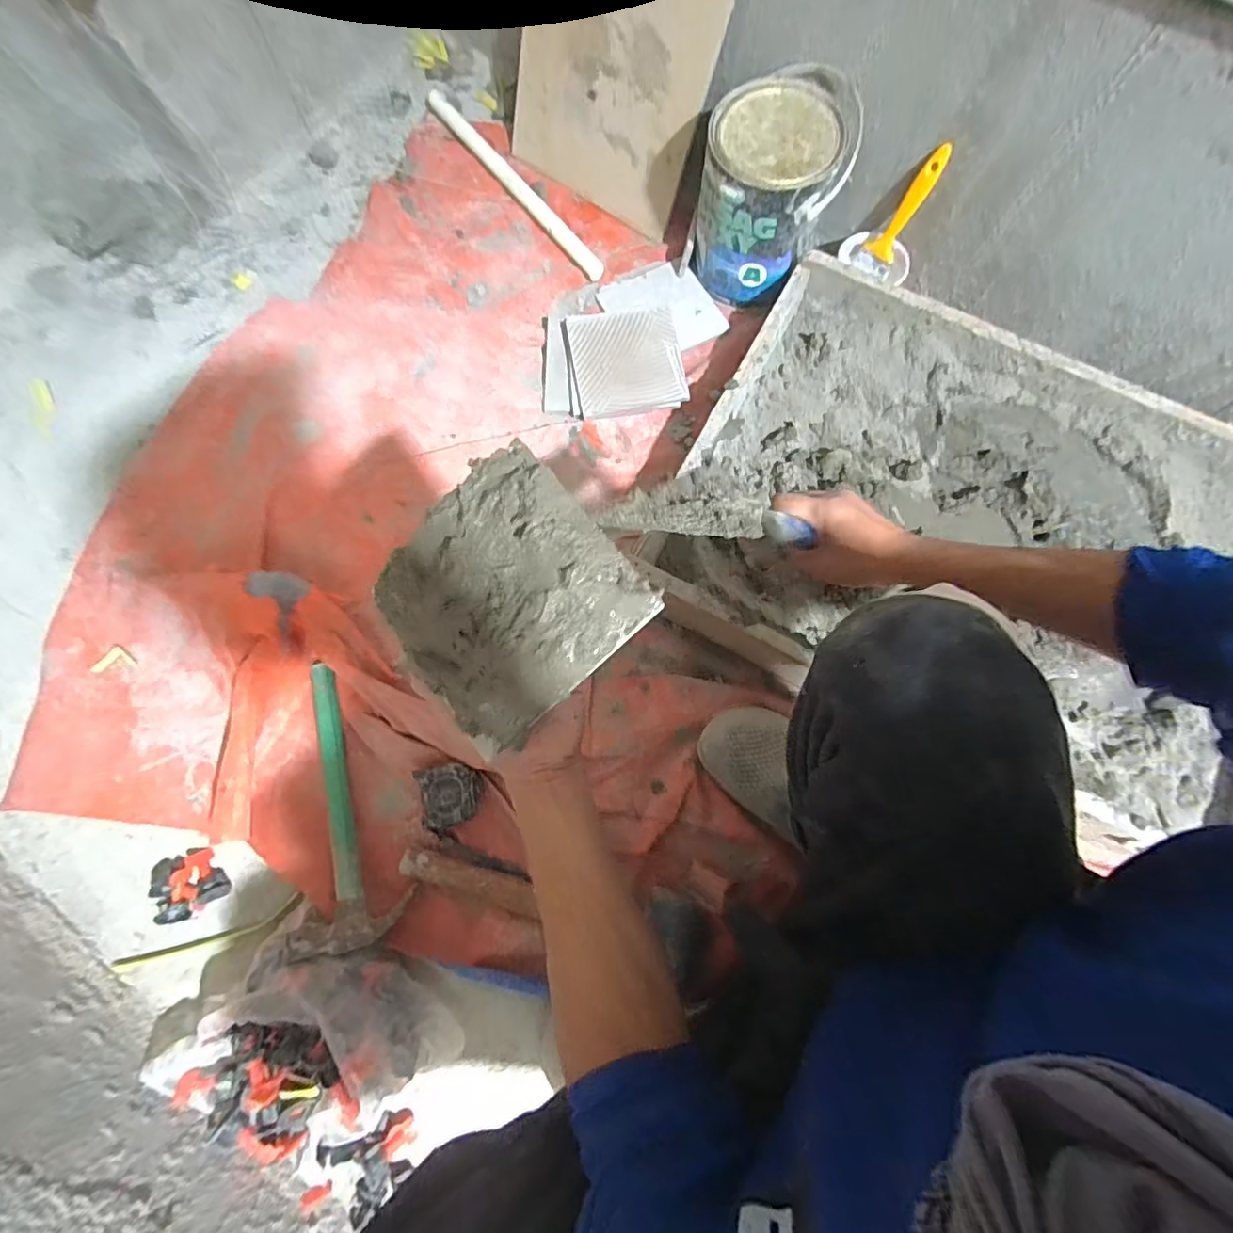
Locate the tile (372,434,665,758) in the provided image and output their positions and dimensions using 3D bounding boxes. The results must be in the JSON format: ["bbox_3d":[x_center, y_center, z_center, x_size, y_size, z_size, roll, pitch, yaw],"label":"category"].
[{"bbox_3d":[-0.072,-0.013,0.335,0.144,0.021,0.144,-44,78,11],"label":"tile"}]

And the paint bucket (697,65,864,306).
[{"bbox_3d":[0.198,-0.556,0.730,0.166,0.176,0.174,25,76,6],"label":"paint bucket"}]

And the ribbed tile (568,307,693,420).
[{"bbox_3d":[0.014,-0.354,0.755,0.145,0.009,0.152,-10,78,3],"label":"ribbed tile"}]

